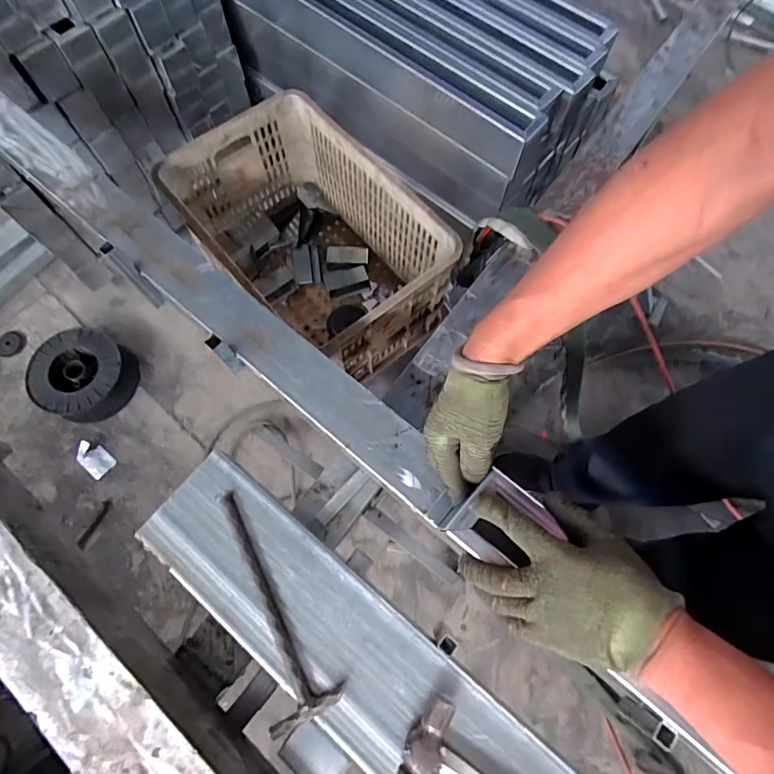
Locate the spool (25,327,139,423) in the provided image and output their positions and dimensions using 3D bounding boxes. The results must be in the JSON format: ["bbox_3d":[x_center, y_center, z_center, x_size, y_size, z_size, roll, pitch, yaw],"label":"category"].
[{"bbox_3d":[-0.888,-0.036,1.329,0.232,0.129,0.254,0,70,0],"label":"spool"}]

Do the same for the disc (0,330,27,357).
[{"bbox_3d":[-1.161,-0.133,1.399,0.082,0.021,0.091,38,74,12],"label":"disc"}]

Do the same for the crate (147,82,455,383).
[{"bbox_3d":[-0.149,-0.281,0.948,0.348,0.269,0.510,-38,75,-13],"label":"crate"}]

